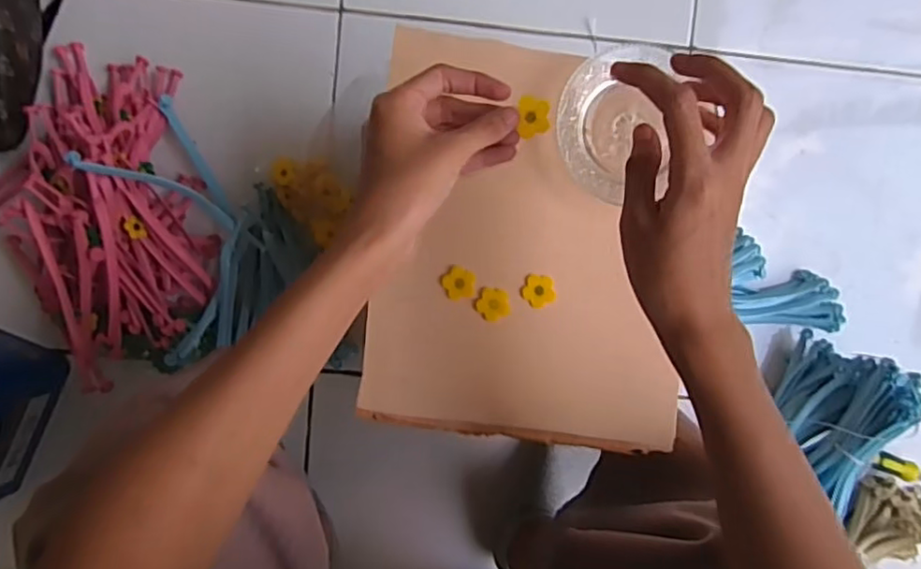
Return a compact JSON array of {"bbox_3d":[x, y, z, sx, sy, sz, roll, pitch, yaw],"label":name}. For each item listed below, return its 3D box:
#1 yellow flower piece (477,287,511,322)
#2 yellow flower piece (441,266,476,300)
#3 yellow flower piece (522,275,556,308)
[{"bbox_3d":[0.024,0.015,0.457,0.024,0.004,0.024,3,91,-3],"label":"yellow flower piece"},{"bbox_3d":[-0.001,-0.001,0.460,0.024,0.004,0.025,8,91,-3],"label":"yellow flower piece"},{"bbox_3d":[0.058,0.004,0.463,0.023,0.004,0.025,0,92,-3],"label":"yellow flower piece"}]

